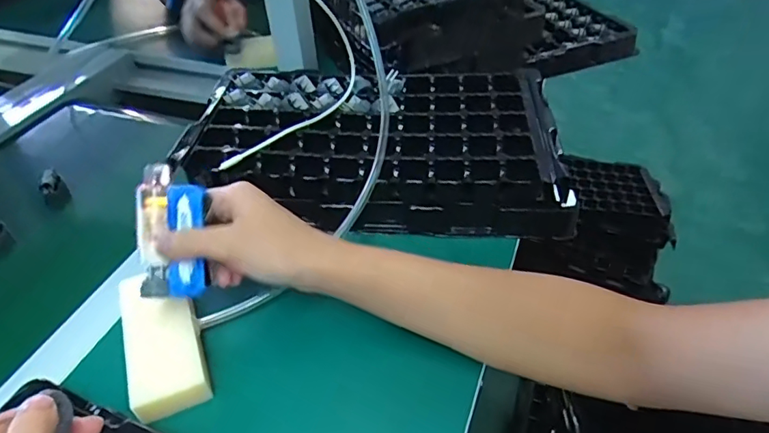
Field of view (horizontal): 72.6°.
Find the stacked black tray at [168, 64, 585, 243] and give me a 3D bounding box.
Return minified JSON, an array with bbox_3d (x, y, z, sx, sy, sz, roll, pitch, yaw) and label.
[{"bbox_3d":[-0.007,-0.078,0.551,0.363,0.070,0.195,2,42,4],"label":"stacked black tray"}]

